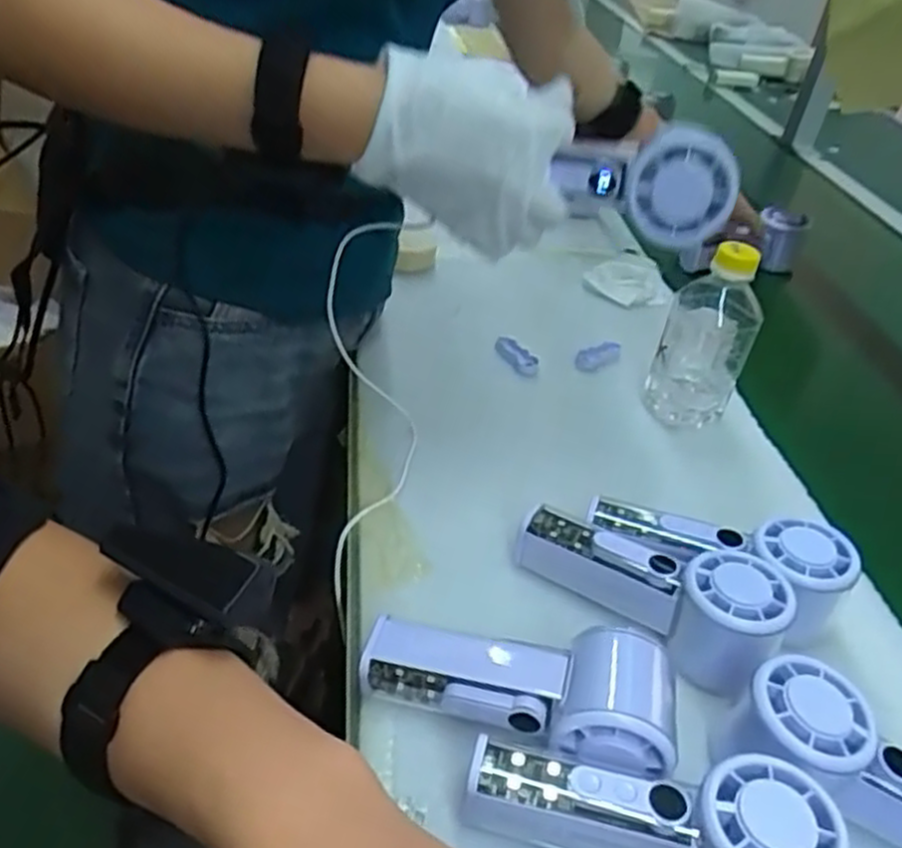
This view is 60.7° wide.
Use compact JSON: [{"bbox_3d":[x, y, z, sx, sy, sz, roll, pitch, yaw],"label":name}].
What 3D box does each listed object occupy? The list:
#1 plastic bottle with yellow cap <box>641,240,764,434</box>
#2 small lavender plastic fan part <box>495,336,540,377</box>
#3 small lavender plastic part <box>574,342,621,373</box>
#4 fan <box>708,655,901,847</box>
[{"bbox_3d":[0.199,-0.064,0.605,0.066,0.160,0.054,19,39,14],"label":"plastic bottle with yellow cap"},{"bbox_3d":[0.057,-0.059,0.675,0.047,0.025,0.011,35,46,30],"label":"small lavender plastic fan part"},{"bbox_3d":[0.133,-0.061,0.691,0.046,0.014,0.020,-22,46,-14],"label":"small lavender plastic part"},{"bbox_3d":[0.204,0.175,0.361,0.157,0.061,0.059,31,42,7],"label":"fan"}]

